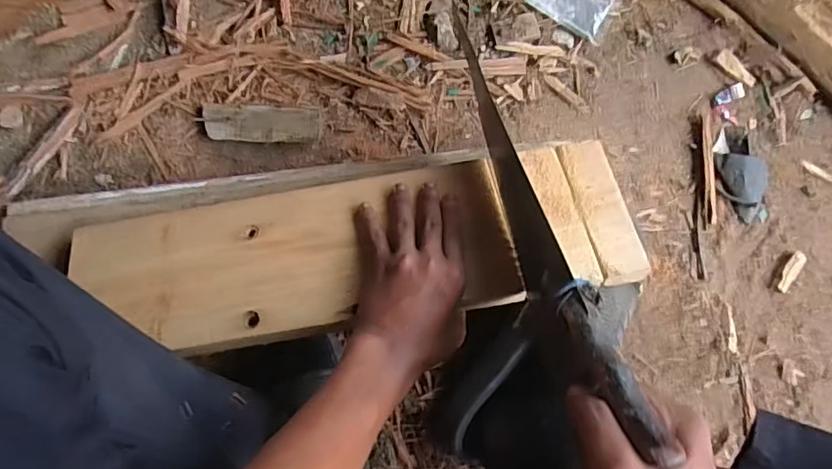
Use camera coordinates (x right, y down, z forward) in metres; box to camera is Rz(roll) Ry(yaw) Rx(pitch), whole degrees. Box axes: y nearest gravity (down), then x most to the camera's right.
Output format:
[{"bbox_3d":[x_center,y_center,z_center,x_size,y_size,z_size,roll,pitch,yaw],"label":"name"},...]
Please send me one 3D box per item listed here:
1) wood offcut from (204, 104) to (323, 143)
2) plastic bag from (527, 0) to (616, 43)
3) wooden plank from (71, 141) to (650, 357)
[{"bbox_3d":[-0.161,-0.116,0.579,0.124,0.014,0.039,4,81,2],"label":"wood offcut"},{"bbox_3d":[0.170,-0.260,0.616,0.091,0.015,0.056,27,82,5],"label":"plastic bag"},{"bbox_3d":[-0.056,0.011,0.457,0.454,0.018,0.133,-10,62,1],"label":"wooden plank"}]

